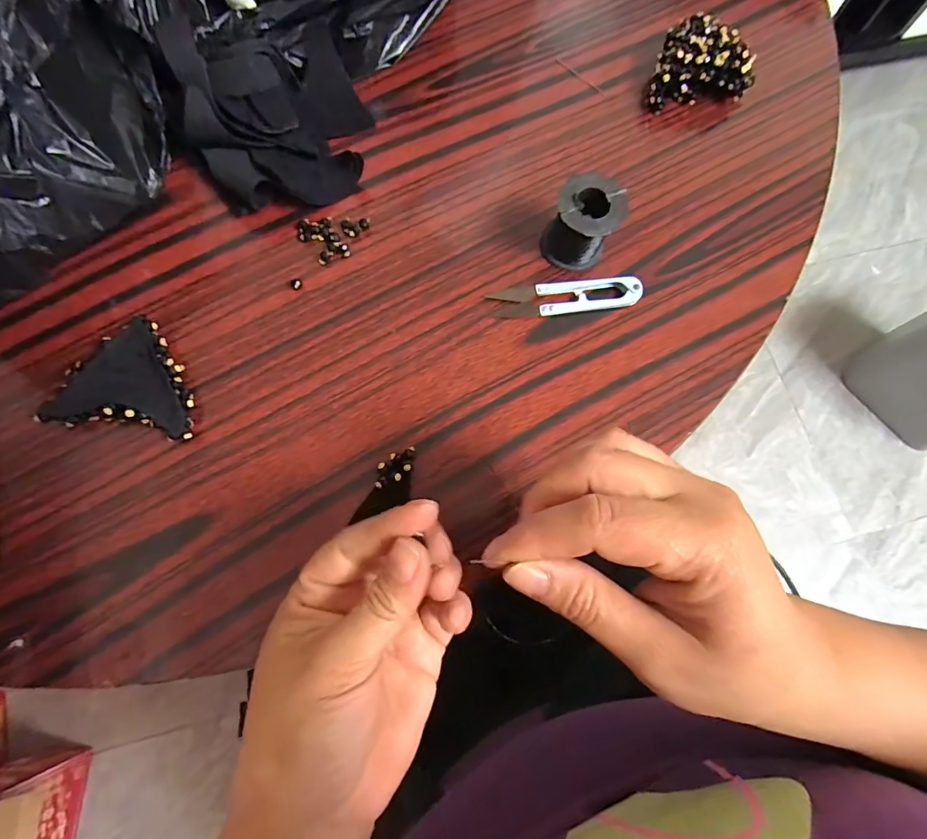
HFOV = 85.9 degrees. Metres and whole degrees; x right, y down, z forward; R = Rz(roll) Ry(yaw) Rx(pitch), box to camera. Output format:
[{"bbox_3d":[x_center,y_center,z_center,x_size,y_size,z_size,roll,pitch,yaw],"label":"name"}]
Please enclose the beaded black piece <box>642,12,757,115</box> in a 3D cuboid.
[{"bbox_3d":[0.176,-0.268,0.375,0.071,0.033,0.055,1,73,-1],"label":"beaded black piece"}]

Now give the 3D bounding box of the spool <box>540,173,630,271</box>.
[{"bbox_3d":[0.077,-0.126,0.323,0.044,0.049,0.042,0,73,-1],"label":"spool"}]

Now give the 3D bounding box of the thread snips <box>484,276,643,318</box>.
[{"bbox_3d":[0.069,-0.083,0.333,0.097,0.009,0.023,-6,73,-3],"label":"thread snips"}]

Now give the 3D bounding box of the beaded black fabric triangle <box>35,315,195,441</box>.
[{"bbox_3d":[-0.200,-0.025,0.301,0.082,0.019,0.066,8,73,1],"label":"beaded black fabric triangle"}]

